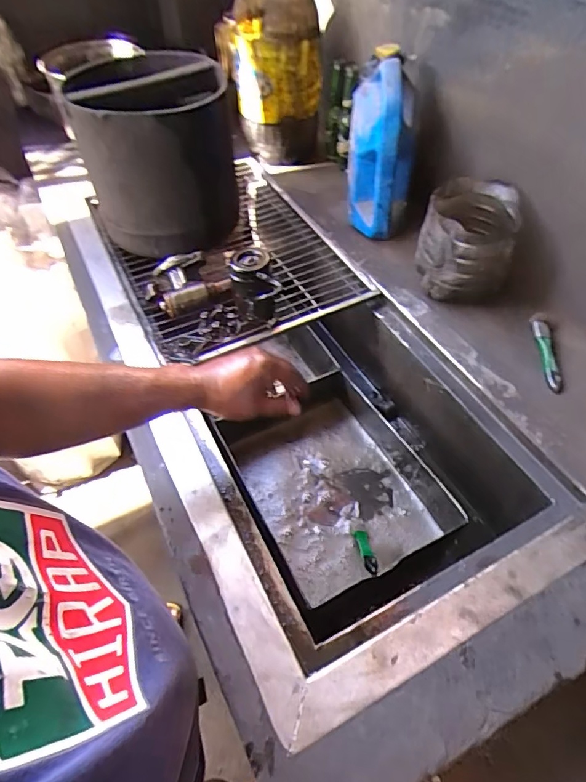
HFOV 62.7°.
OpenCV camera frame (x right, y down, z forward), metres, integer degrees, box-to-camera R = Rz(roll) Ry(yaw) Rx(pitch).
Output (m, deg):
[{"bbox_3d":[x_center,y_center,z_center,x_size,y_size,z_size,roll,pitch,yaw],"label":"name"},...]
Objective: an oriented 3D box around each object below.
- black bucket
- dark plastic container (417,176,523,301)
[{"bbox_3d":[-0.267,-0.481,0.968,0.279,0.257,0.272,-6,50,-5],"label":"black bucket"},{"bbox_3d":[0.307,-0.259,0.867,0.157,0.164,0.161,14,52,12],"label":"dark plastic container"}]

